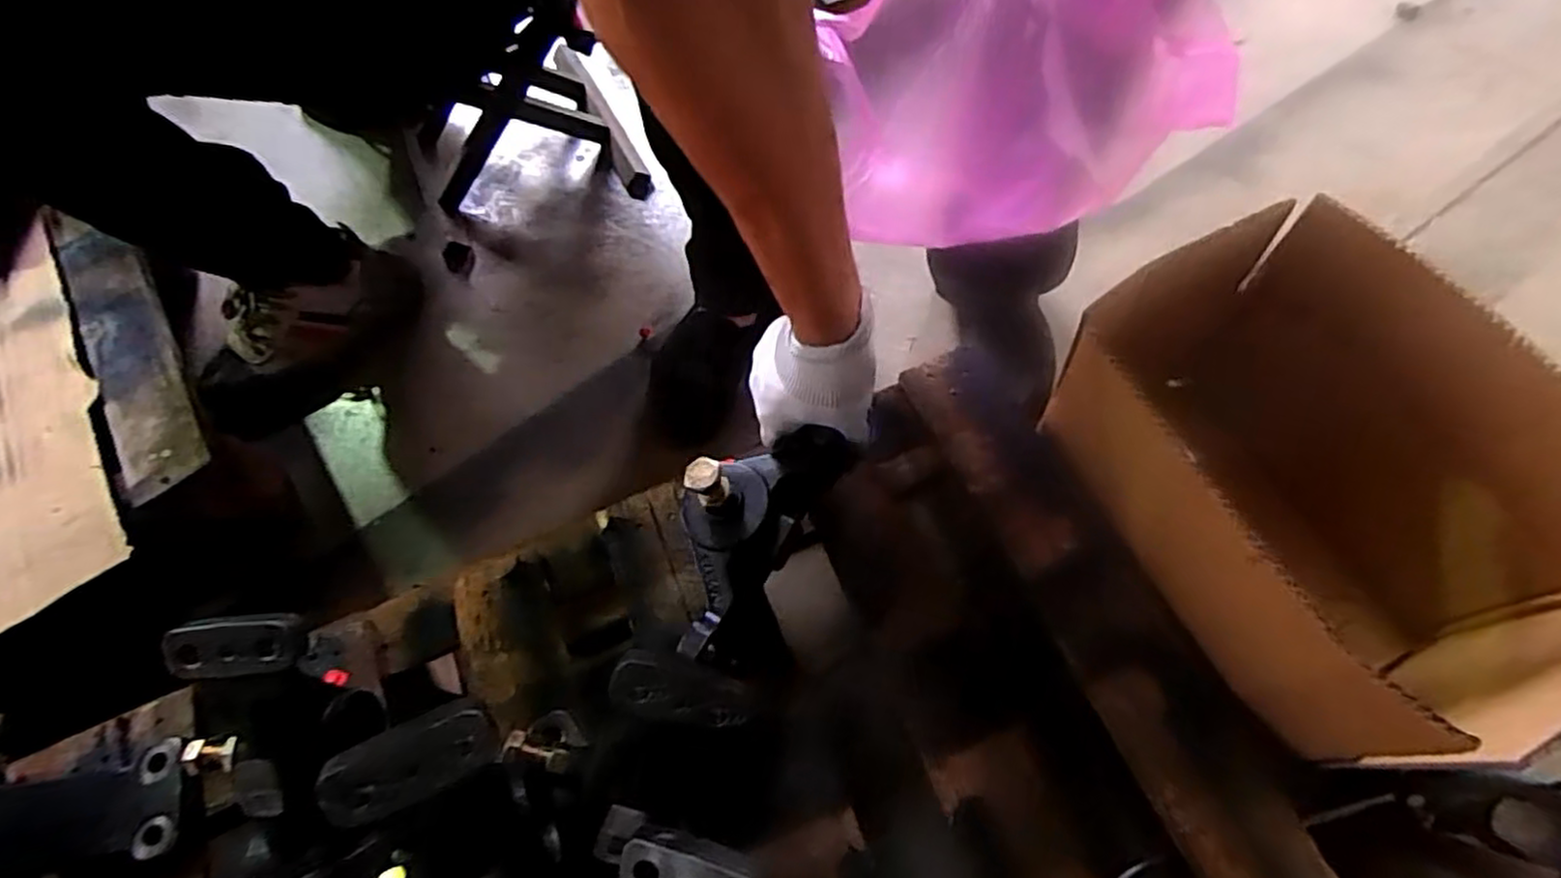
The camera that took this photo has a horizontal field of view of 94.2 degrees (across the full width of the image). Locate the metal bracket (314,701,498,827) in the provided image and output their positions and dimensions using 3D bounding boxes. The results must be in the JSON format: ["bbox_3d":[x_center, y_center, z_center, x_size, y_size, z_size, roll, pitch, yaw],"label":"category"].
[{"bbox_3d":[-0.188,0.166,0.368,0.078,0.010,0.041,-26,108,-20],"label":"metal bracket"}]

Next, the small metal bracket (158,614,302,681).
[{"bbox_3d":[-0.348,0.132,0.460,0.076,0.020,0.032,-5,63,1],"label":"small metal bracket"}]

